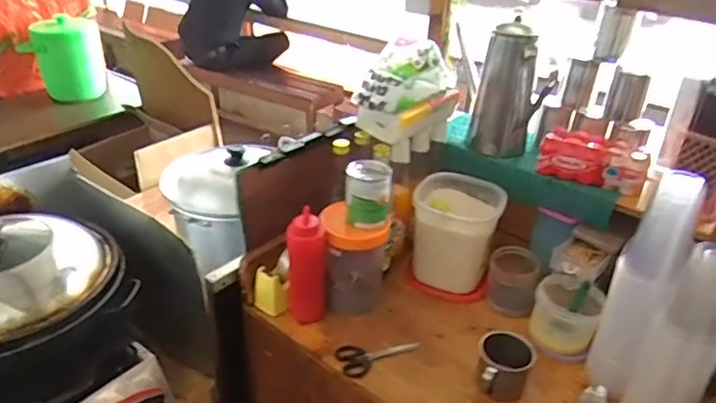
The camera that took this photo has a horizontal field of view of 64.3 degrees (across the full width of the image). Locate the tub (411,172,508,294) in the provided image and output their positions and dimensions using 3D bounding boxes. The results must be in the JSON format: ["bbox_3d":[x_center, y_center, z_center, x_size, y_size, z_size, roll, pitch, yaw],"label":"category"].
[{"bbox_3d":[0.189,0.066,1.139,0.163,0.196,0.150,1,30,-1],"label":"tub"}]

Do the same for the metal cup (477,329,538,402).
[{"bbox_3d":[0.236,0.266,0.916,0.087,0.073,0.099,8,31,11],"label":"metal cup"}]

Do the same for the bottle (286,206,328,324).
[{"bbox_3d":[-0.090,0.117,1.015,0.055,0.211,0.049,-16,35,-28],"label":"bottle"}]

